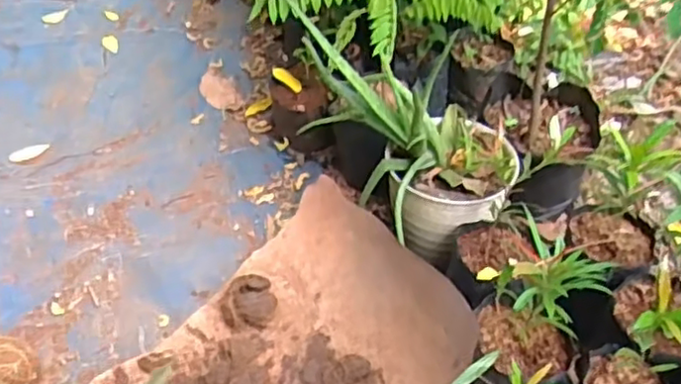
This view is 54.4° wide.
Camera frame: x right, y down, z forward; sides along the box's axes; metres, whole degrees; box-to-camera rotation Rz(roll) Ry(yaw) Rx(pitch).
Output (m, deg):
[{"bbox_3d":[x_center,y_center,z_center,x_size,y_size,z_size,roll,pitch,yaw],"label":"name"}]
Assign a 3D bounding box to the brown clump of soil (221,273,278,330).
[{"bbox_3d":[-0.131,0.159,0.937,0.078,0.062,0.061,-12,47,-11],"label":"brown clump of soil"}]

